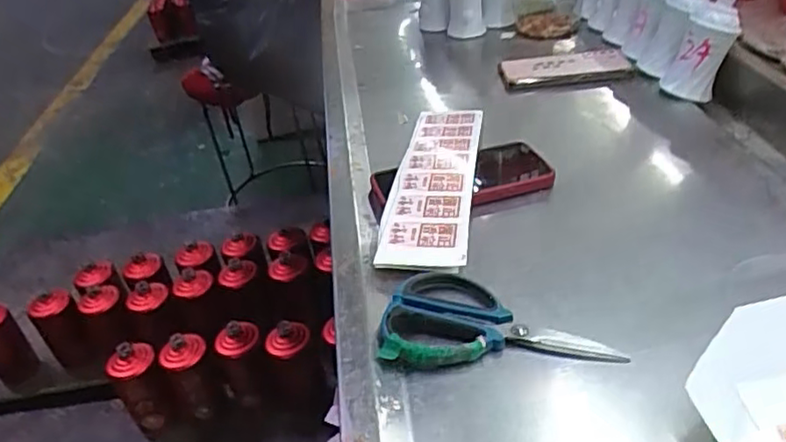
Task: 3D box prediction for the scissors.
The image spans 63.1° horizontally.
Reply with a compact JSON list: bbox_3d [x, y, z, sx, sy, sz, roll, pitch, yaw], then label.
[{"bbox_3d":[0.075,0.070,0.457,0.159,0.008,0.089,2,35,14],"label":"scissors"}]

